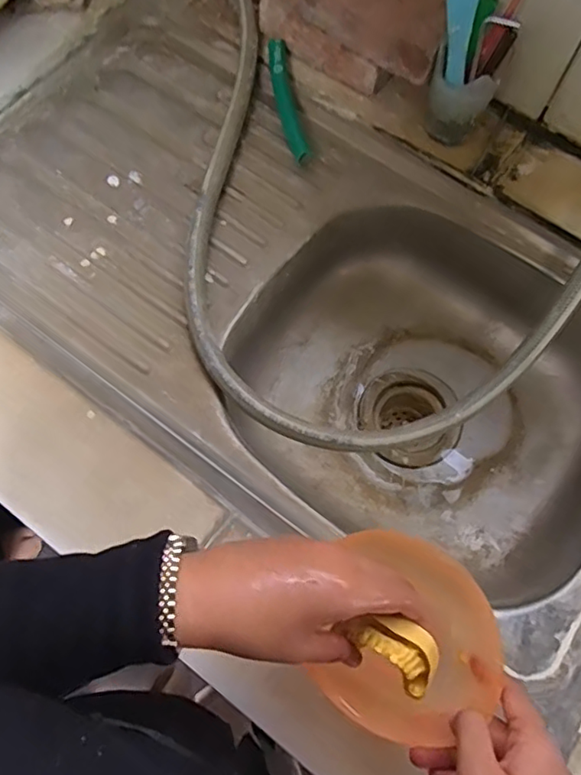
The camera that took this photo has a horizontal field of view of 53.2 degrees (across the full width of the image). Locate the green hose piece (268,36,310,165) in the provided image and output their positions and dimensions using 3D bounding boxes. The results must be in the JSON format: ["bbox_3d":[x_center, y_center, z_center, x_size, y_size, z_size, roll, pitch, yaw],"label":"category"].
[{"bbox_3d":[-0.004,-0.295,0.595,0.024,0.023,0.145,-8,70,-5],"label":"green hose piece"}]

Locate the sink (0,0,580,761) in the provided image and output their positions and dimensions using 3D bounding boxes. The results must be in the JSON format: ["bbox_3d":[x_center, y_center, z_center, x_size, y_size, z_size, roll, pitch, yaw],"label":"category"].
[{"bbox_3d":[0.018,-0.079,0.589,0.729,0.128,0.409,36,72,11],"label":"sink"}]

